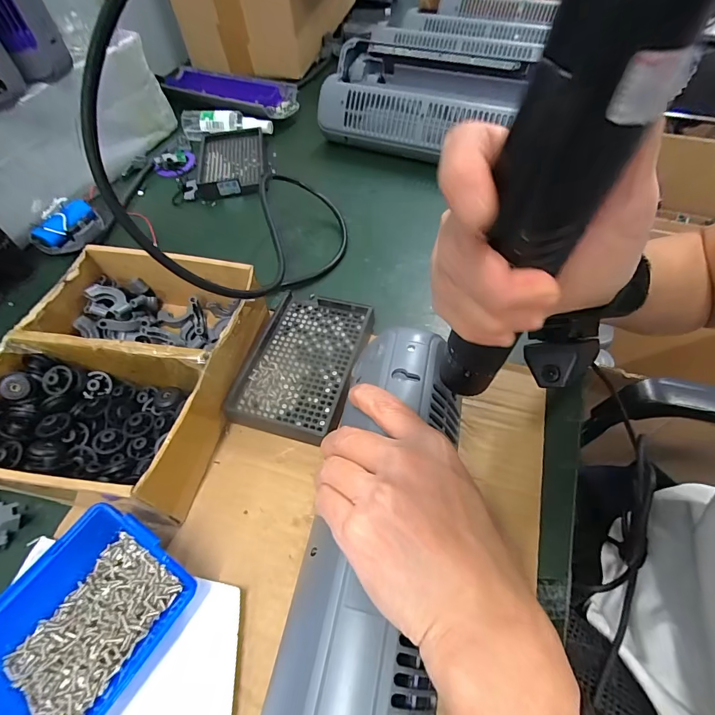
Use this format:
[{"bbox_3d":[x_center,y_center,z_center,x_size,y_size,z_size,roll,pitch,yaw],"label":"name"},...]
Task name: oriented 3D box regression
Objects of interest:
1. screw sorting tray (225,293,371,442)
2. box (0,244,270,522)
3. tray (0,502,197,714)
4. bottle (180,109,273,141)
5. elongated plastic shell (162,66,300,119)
[{"bbox_3d":[-0.048,0.003,0.344,0.096,0.024,0.133,11,56,11],"label":"screw sorting tray"},{"bbox_3d":[-0.187,0.009,0.317,0.170,0.067,0.198,7,55,8],"label":"box"},{"bbox_3d":[-0.159,0.155,0.228,0.082,0.040,0.109,28,61,21],"label":"tray"},{"bbox_3d":[-0.199,-0.355,0.593,0.137,0.032,0.029,2,55,5],"label":"bottle"},{"bbox_3d":[-0.219,-0.453,0.662,0.270,0.034,0.096,22,59,18],"label":"elongated plastic shell"}]

